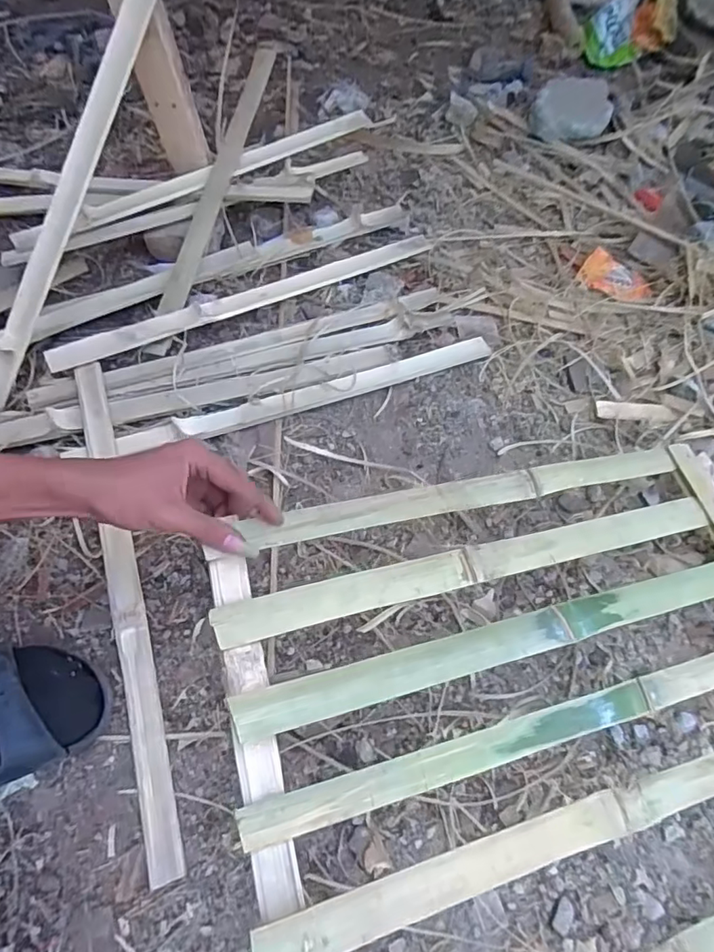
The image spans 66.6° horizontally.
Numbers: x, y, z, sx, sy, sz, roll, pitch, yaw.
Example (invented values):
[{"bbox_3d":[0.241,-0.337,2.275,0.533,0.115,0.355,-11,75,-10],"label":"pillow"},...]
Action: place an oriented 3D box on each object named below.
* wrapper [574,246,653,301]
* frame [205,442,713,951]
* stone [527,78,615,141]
[{"bbox_3d":[0.348,-0.264,0.734,0.092,0.020,0.089,33,65,16],"label":"wrapper"},{"bbox_3d":[0.170,0.215,0.383,0.488,0.024,0.485,-9,61,-18],"label":"frame"},{"bbox_3d":[0.360,-0.603,0.904,0.132,0.058,0.081,-16,62,-9],"label":"stone"}]

